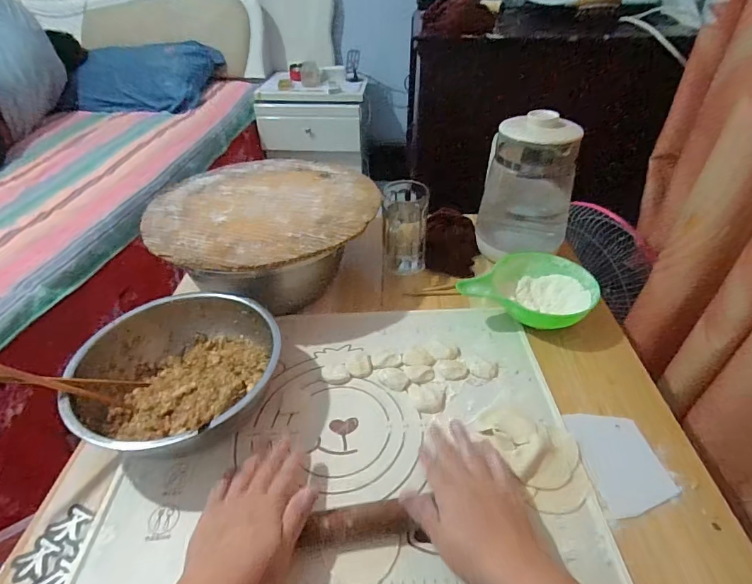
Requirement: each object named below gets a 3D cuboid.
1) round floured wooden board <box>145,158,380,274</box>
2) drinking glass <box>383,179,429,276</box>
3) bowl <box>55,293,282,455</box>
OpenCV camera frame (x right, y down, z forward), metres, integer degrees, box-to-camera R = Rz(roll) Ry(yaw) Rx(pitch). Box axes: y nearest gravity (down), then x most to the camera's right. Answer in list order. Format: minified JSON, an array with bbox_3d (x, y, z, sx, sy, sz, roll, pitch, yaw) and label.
[{"bbox_3d":[-0.175,-0.140,0.678,0.347,0.018,0.340,0,40,0],"label":"round floured wooden board"},{"bbox_3d":[0.048,-0.104,0.710,0.072,0.142,0.060,0,40,0],"label":"drinking glass"},{"bbox_3d":[-0.231,0.093,0.519,0.223,0.080,0.214,0,40,0],"label":"bowl"}]

